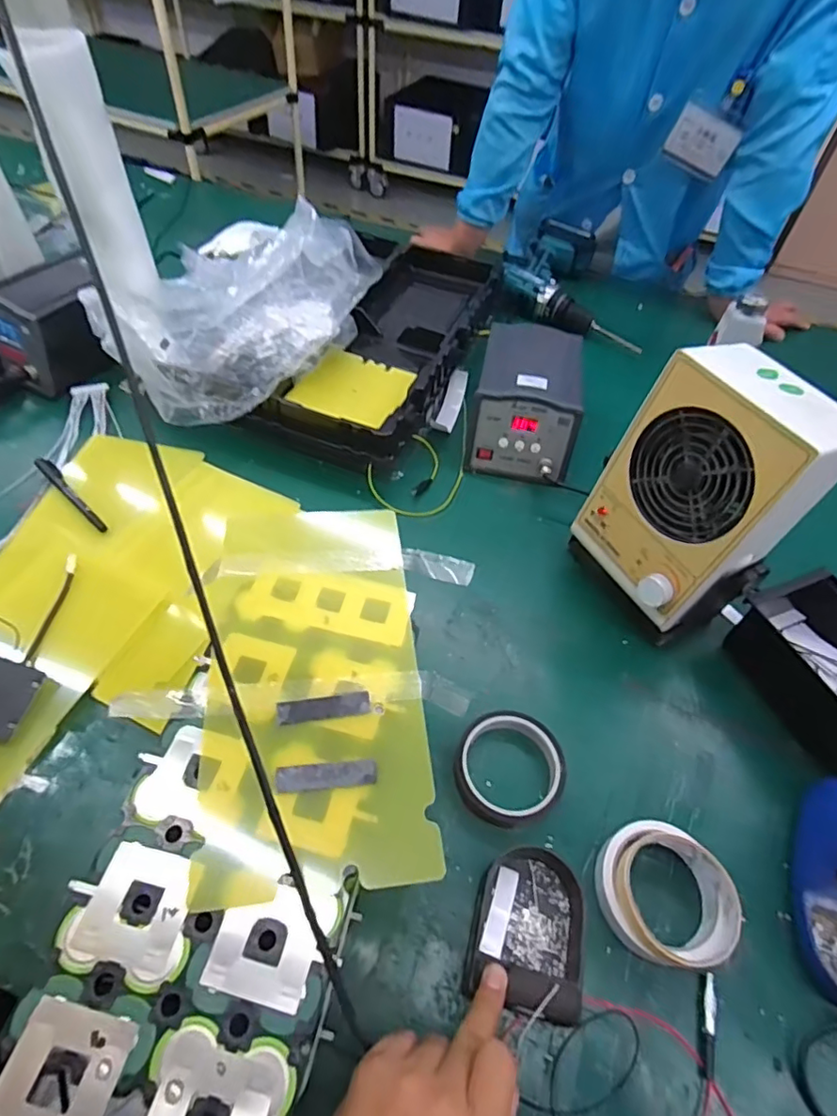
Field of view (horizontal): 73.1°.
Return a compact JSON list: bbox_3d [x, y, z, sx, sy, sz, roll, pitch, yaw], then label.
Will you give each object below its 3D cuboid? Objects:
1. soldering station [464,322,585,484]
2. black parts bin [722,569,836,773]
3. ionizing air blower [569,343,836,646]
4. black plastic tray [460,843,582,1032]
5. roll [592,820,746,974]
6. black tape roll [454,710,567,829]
[{"bbox_3d":[0.141,-0.203,0.730,0.130,0.090,0.216,12,53,5],"label":"soldering station"},{"bbox_3d":[0.391,0.108,0.531,0.119,0.065,0.167,-14,55,-14],"label":"black parts bin"},{"bbox_3d":[0.259,-0.046,0.526,0.139,0.247,0.162,-17,56,-16],"label":"ionizing air blower"},{"bbox_3d":[0.080,0.260,0.402,0.073,0.036,0.100,15,56,7],"label":"black plastic tray"},{"bbox_3d":[0.185,0.252,0.426,0.086,0.034,0.095,-37,64,-27],"label":"roll"},{"bbox_3d":[0.078,0.180,0.483,0.090,0.025,0.088,2,53,-3],"label":"black tape roll"}]

